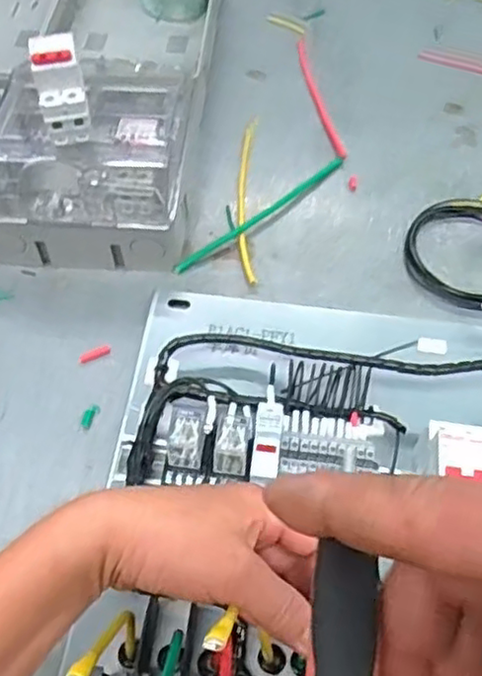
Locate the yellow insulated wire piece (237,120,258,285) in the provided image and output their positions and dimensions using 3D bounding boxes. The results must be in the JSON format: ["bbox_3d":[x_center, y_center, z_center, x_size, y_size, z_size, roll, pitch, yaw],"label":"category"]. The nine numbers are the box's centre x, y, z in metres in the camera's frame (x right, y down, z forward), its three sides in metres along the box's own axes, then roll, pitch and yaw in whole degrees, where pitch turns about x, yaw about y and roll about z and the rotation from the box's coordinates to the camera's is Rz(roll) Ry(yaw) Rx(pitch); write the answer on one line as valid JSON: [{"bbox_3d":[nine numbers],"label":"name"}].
[{"bbox_3d":[0.005,-0.140,0.666,0.018,0.004,0.220,0,56,0],"label":"yellow insulated wire piece"}]

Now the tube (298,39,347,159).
[{"bbox_3d":[0.086,-0.276,0.754,0.015,0.004,0.213,-7,56,-5],"label":"tube"}]

